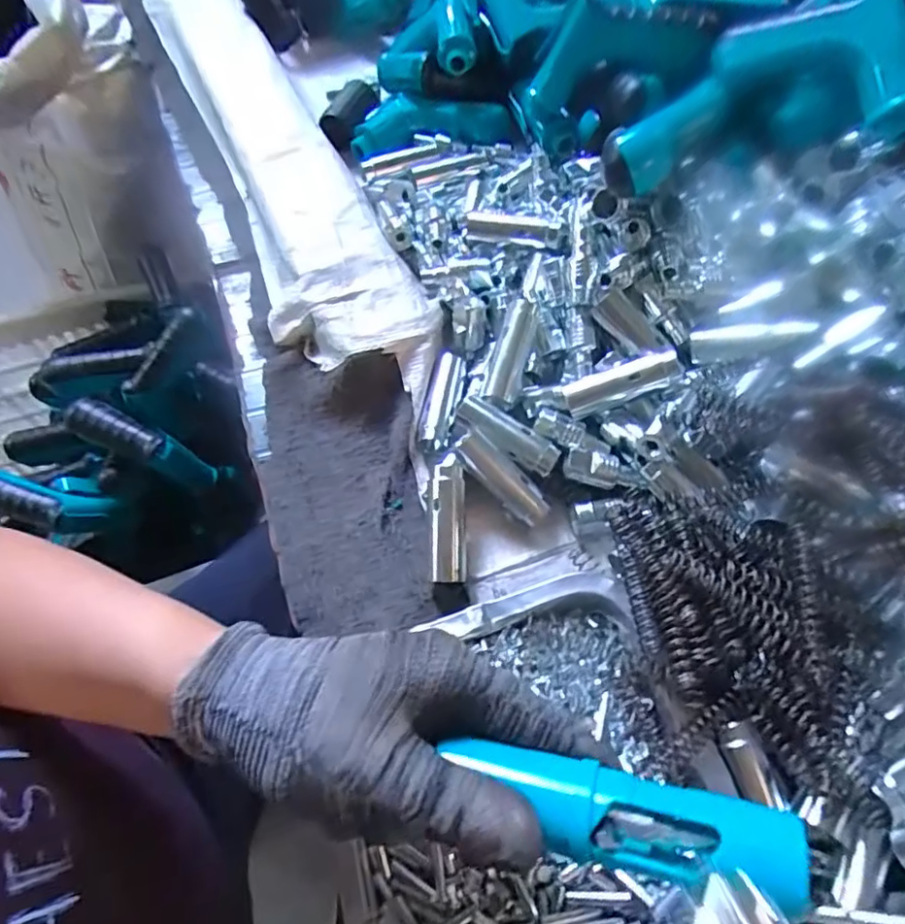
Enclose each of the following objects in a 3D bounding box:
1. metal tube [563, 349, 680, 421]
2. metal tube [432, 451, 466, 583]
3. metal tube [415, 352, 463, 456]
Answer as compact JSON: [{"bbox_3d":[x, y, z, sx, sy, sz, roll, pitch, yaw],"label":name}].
[{"bbox_3d":[0.105,-0.049,0.372,0.069,0.015,0.020,-21,60,16],"label":"metal tube"},{"bbox_3d":[-0.002,0.034,0.357,0.018,0.015,0.074,-1,80,1],"label":"metal tube"},{"bbox_3d":[-0.007,-0.041,0.408,0.019,0.017,0.071,10,62,7],"label":"metal tube"}]

